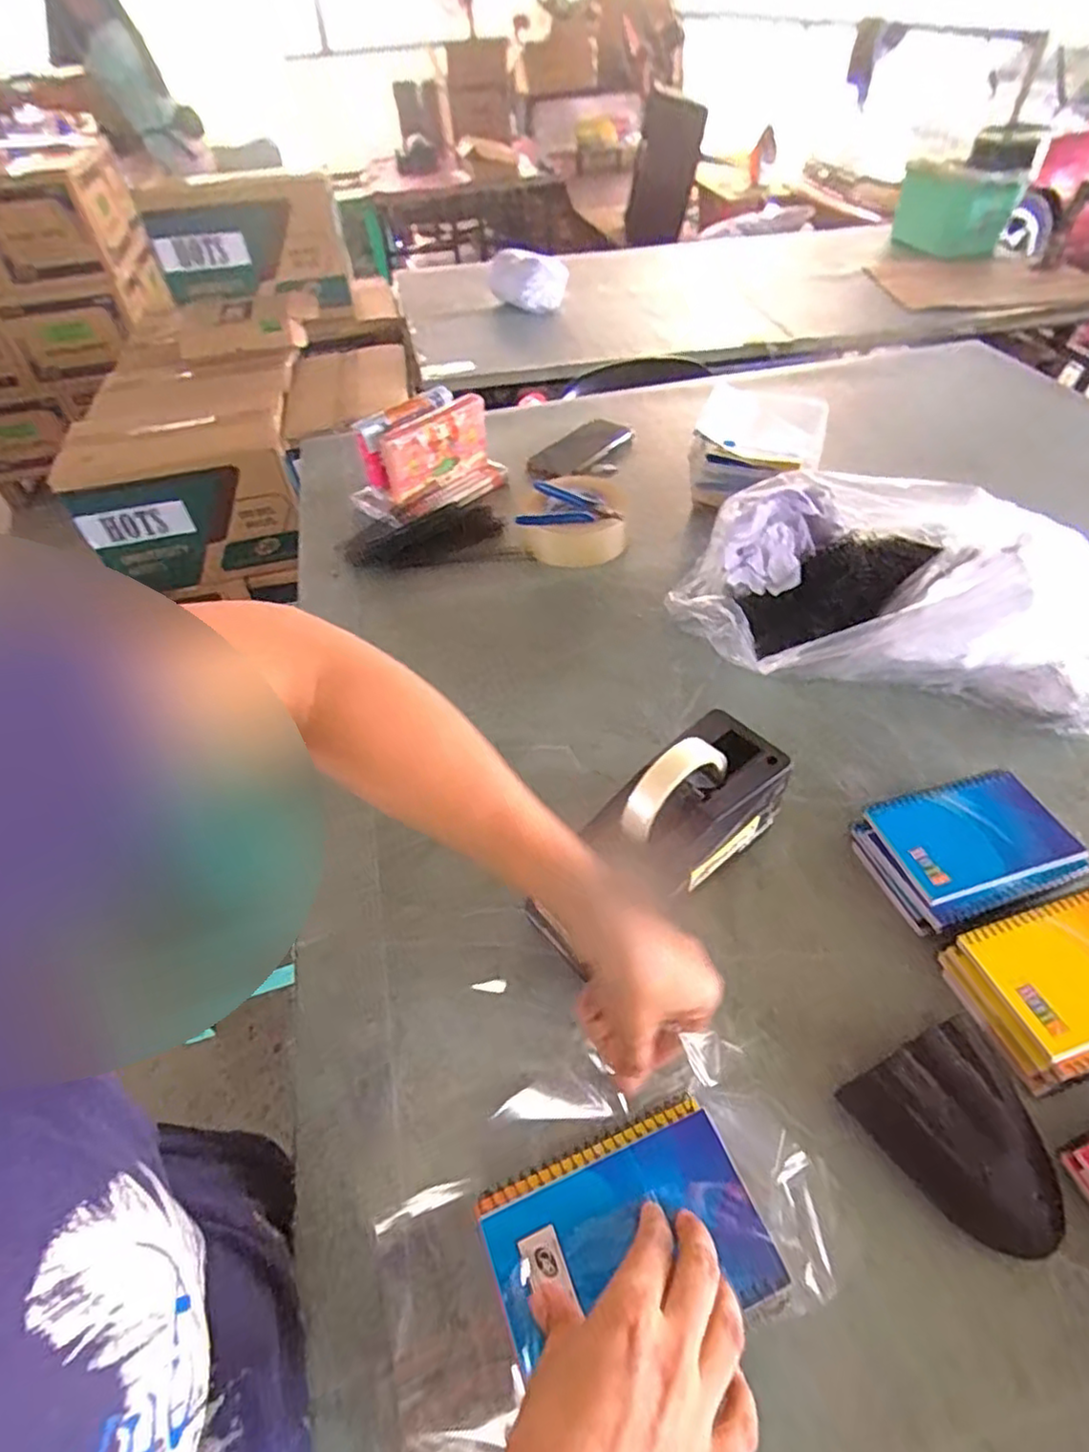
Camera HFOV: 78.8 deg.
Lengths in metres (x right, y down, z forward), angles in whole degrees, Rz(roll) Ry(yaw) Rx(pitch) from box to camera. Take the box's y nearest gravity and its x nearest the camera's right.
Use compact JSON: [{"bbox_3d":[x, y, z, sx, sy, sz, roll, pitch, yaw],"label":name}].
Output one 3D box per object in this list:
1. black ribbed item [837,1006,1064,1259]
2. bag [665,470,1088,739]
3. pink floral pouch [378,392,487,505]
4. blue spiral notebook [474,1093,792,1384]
[{"bbox_3d":[0.243,0.235,0.379,0.092,0.032,0.102,-23,51,-16],"label":"black ribbed item"},{"bbox_3d":[0.347,-0.134,0.637,0.423,0.133,0.230,16,51,16],"label":"bag"},{"bbox_3d":[-0.140,-0.358,0.874,0.159,0.096,0.042,-34,55,-24],"label":"pink floral pouch"},{"bbox_3d":[0.040,0.254,0.329,0.129,0.016,0.091,-18,50,-13],"label":"blue spiral notebook"}]

